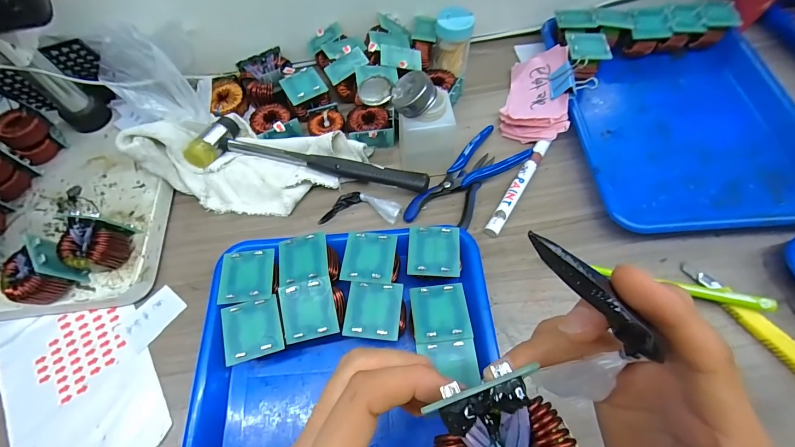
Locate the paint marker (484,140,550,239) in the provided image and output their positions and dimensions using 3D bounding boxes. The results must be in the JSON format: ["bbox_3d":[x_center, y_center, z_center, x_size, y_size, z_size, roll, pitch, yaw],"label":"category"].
[{"bbox_3d":[0.133,-0.042,0.389,0.015,0.015,0.137,30,68,16],"label":"paint marker"}]

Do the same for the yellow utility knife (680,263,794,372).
[{"bbox_3d":[0.317,0.088,0.311,0.020,0.015,0.137,-33,66,-14],"label":"yellow utility knife"}]

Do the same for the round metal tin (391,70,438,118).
[{"bbox_3d":[0.014,-0.120,0.332,0.039,0.019,0.038,-51,57,6],"label":"round metal tin"}]

